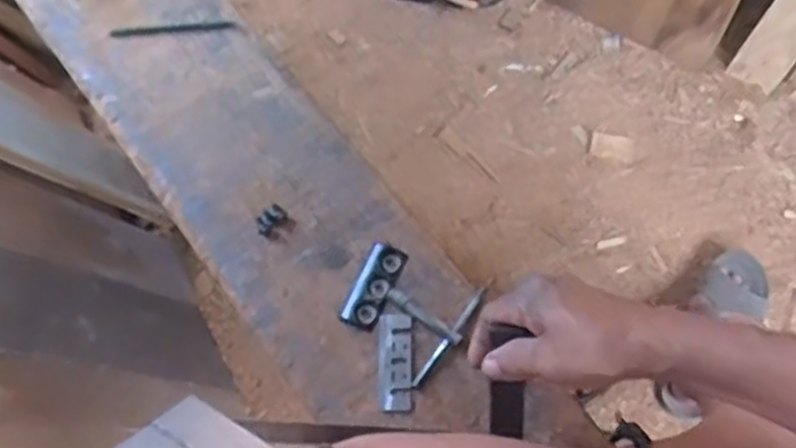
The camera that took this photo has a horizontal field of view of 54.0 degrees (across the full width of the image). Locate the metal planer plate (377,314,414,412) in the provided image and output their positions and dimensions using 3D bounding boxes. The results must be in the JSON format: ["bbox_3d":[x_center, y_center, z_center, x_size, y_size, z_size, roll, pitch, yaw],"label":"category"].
[{"bbox_3d":[-0.003,0.117,0.660,0.029,0.007,0.082,1,65,3],"label":"metal planer plate"}]

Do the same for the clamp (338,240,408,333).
[{"bbox_3d":[-0.022,0.054,0.696,0.035,0.009,0.081,22,68,12],"label":"clamp"}]

